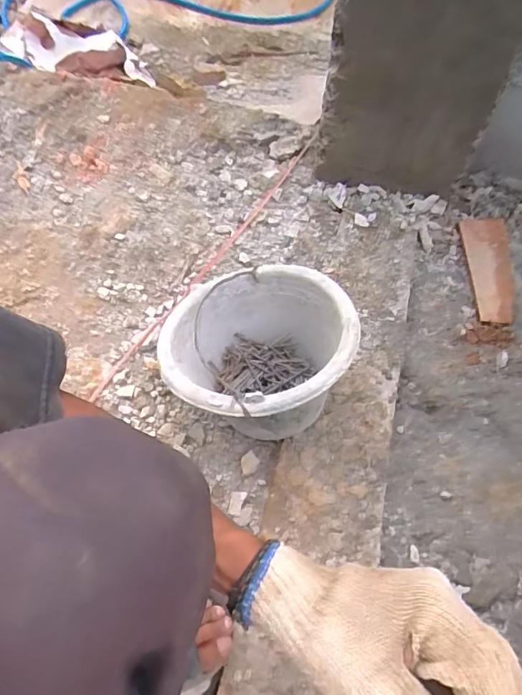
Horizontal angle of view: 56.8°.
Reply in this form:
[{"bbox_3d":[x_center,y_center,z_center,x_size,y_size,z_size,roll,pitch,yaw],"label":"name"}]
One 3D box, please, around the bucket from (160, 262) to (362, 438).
[{"bbox_3d":[0.007,0.024,0.688,0.265,0.169,0.265,-9,46,9],"label":"bucket"}]

